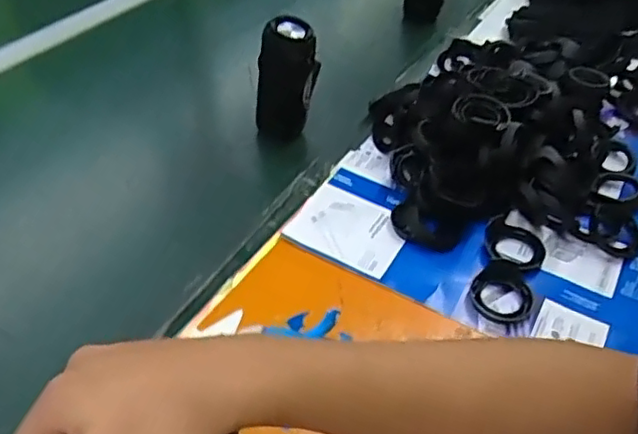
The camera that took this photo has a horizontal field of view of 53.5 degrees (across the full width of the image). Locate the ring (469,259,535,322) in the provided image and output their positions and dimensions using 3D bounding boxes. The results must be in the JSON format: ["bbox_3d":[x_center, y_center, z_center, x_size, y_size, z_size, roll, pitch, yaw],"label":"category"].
[{"bbox_3d":[0.180,0.071,0.619,0.059,0.025,0.063,2,43,-2],"label":"ring"}]

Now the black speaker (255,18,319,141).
[{"bbox_3d":[-0.039,-0.170,0.780,0.069,0.131,0.057,6,43,0],"label":"black speaker"}]

